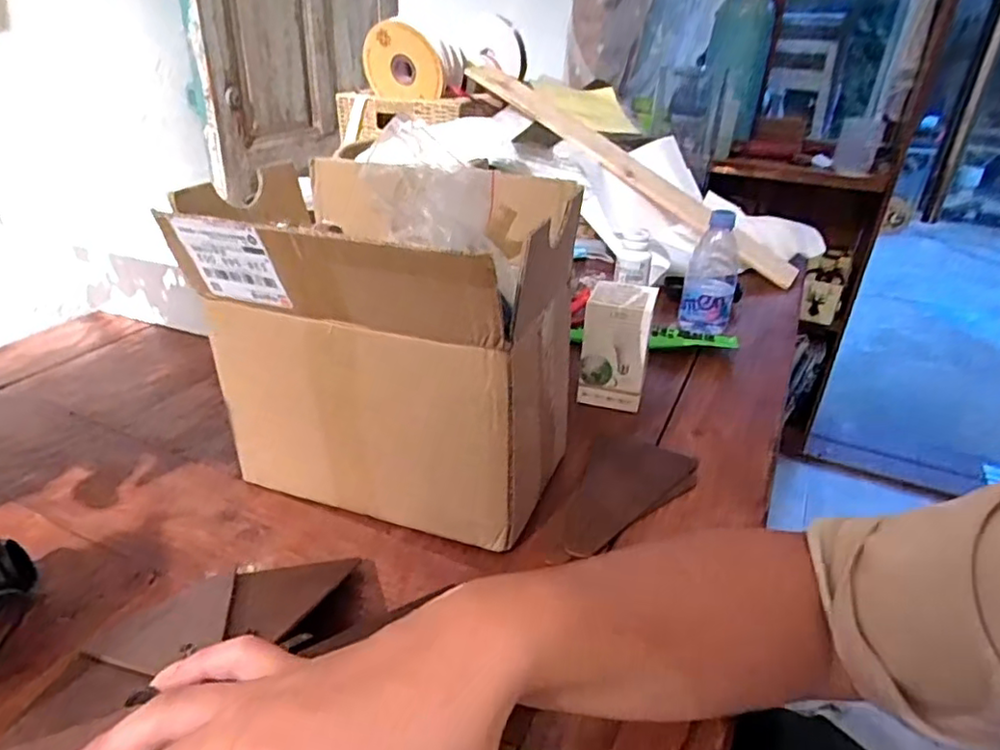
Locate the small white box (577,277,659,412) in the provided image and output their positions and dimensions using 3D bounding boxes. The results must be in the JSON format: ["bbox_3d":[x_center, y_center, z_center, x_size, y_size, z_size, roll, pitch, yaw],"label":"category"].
[{"bbox_3d":[0.126,-0.031,0.664,0.070,0.116,0.057,10,31,16],"label":"small white box"}]

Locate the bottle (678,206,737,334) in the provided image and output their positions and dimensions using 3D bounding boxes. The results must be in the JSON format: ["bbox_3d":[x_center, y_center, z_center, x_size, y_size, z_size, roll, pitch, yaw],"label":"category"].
[{"bbox_3d":[0.275,-0.132,0.813,0.065,0.148,0.059,13,31,15],"label":"bottle"}]

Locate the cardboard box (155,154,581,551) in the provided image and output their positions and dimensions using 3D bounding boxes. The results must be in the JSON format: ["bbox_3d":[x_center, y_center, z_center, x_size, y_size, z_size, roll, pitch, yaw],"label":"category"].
[{"bbox_3d":[-0.089,-0.023,0.518,0.263,0.247,0.189,11,31,17],"label":"cardboard box"}]

